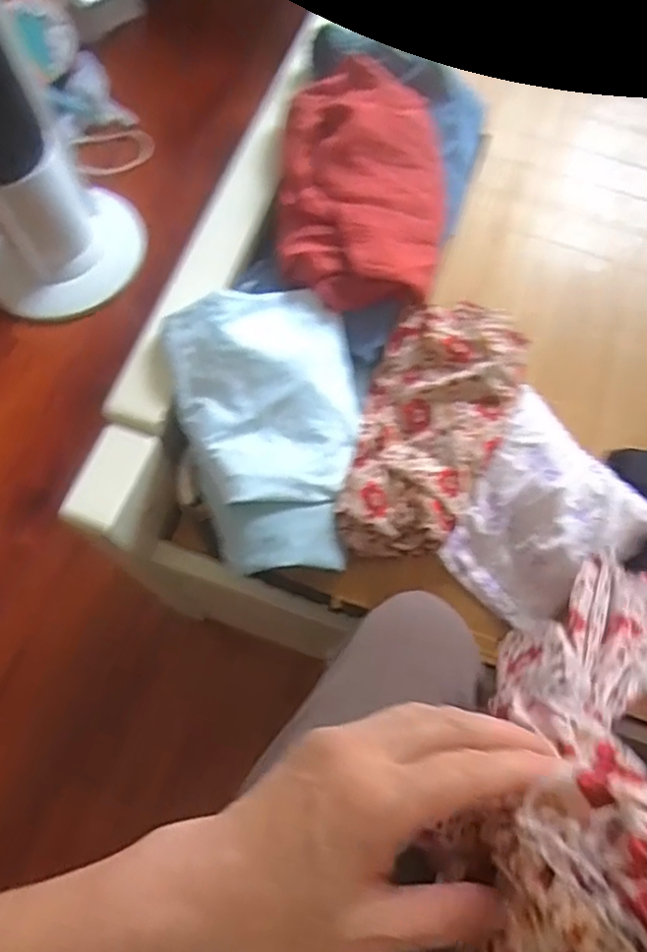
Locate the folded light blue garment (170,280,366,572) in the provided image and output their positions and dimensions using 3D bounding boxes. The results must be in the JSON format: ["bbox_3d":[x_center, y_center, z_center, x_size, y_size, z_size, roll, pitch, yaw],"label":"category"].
[{"bbox_3d":[-0.041,-0.045,0.634,0.172,0.066,0.255,-12,70,-4],"label":"folded light blue garment"}]

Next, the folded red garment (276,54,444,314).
[{"bbox_3d":[0.038,-0.288,0.687,0.166,0.057,0.267,5,70,3],"label":"folded red garment"}]

